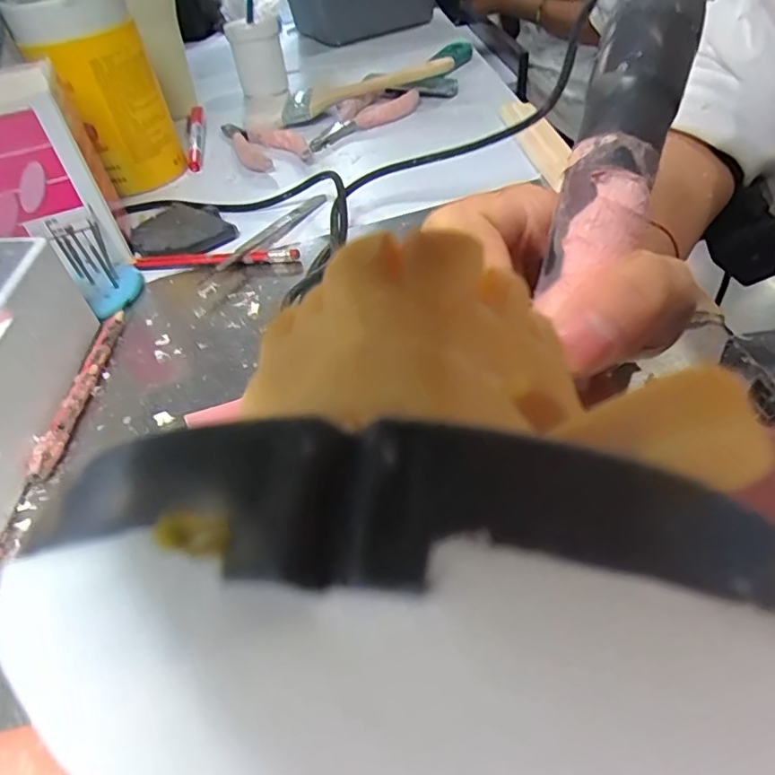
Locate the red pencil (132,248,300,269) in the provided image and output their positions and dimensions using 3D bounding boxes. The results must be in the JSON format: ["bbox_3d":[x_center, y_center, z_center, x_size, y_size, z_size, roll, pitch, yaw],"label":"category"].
[{"bbox_3d":[-0.112,-0.083,0.346,0.110,0.007,0.009,-3,45,6],"label":"red pencil"}]

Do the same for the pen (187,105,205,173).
[{"bbox_3d":[-0.181,-0.237,0.507,0.016,0.016,0.142,-13,46,-7],"label":"pen"}]

